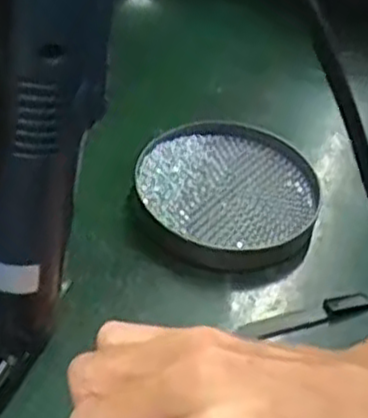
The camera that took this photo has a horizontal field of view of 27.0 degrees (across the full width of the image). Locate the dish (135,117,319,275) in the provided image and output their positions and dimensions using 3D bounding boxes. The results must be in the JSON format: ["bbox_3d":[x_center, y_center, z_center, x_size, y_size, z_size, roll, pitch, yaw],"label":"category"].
[{"bbox_3d":[0.027,-0.010,0.478,0.110,0.023,0.117,2,44,-2],"label":"dish"}]

